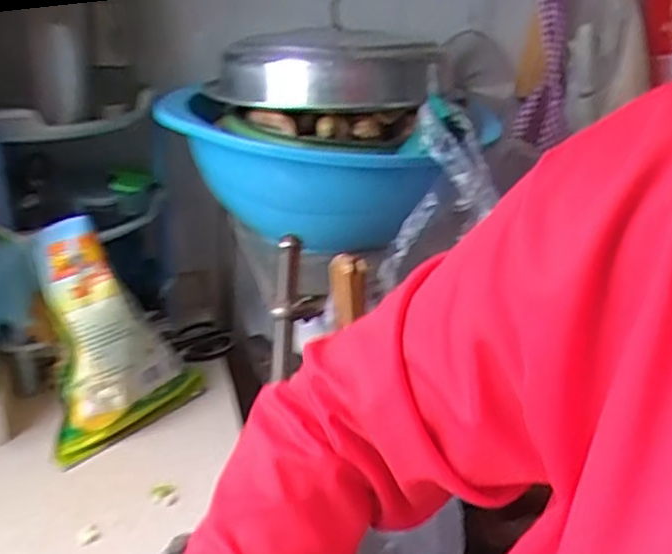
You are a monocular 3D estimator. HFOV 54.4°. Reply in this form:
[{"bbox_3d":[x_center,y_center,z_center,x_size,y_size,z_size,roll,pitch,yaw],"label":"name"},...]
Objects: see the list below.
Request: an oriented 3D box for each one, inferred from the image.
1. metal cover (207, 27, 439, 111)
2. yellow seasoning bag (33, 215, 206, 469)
[{"bbox_3d":[-0.004,-0.228,0.718,0.205,0.067,0.187,7,24,11],"label":"metal cover"},{"bbox_3d":[-0.265,0.058,0.732,0.087,0.246,0.169,-8,12,42],"label":"yellow seasoning bag"}]

